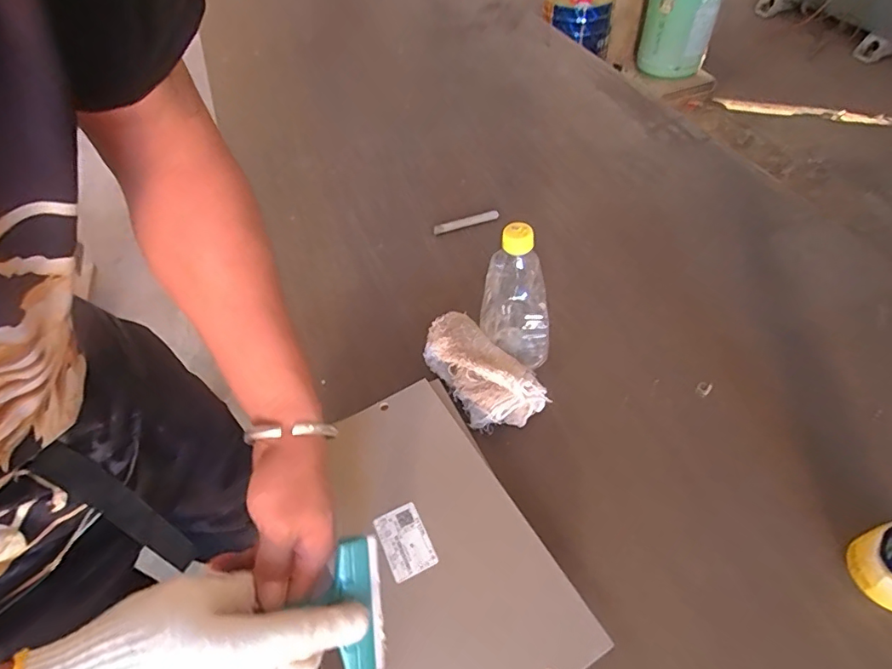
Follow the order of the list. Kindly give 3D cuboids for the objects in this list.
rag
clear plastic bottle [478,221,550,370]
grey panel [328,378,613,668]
[{"bbox_3d":[0.033,0.038,0.578,0.077,0.087,0.170,-33,57,-20],"label":"rag"},{"bbox_3d":[0.075,-0.036,0.571,0.066,0.197,0.093,-11,53,-5],"label":"clear plastic bottle"},{"bbox_3d":[-0.015,0.183,0.453,0.167,0.010,0.296,-25,55,-15],"label":"grey panel"}]

